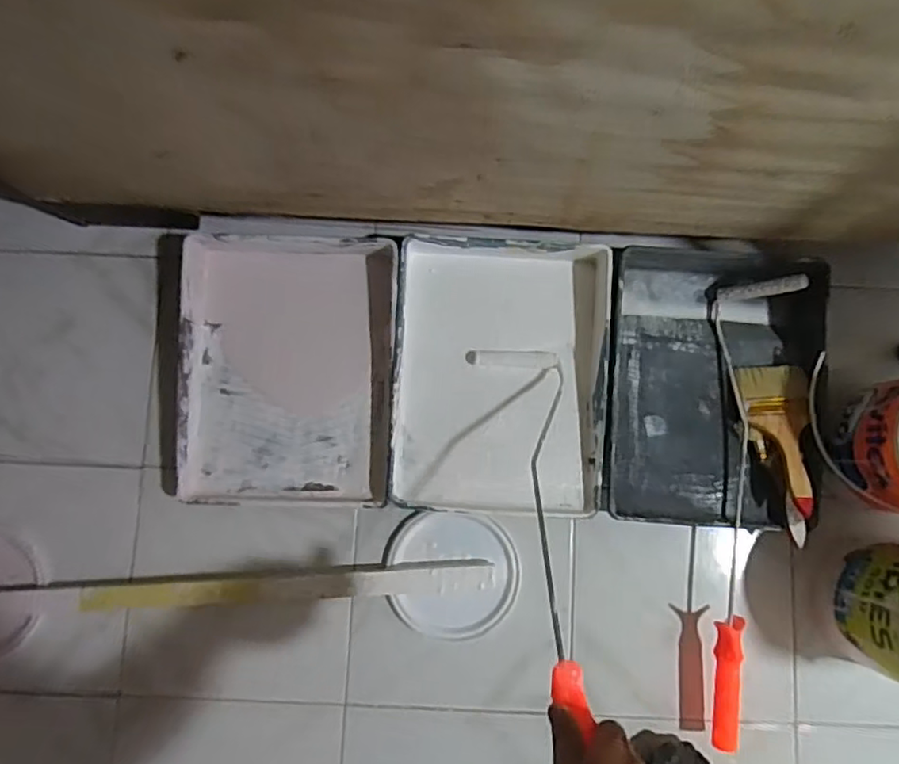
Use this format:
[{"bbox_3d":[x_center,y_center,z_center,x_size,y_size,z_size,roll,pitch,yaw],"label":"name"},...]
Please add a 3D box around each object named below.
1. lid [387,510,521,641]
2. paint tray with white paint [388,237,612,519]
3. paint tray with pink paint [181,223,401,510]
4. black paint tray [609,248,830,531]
[{"bbox_3d":[0.006,0.261,0.835,0.169,0.029,0.163,0,84,0],"label":"lid"},{"bbox_3d":[0.067,-0.006,0.838,0.276,0.060,0.358,3,84,1],"label":"paint tray with white paint"},{"bbox_3d":[-0.214,-0.016,0.840,0.276,0.066,0.351,1,84,1],"label":"paint tray with pink paint"},{"bbox_3d":[0.356,0.004,0.854,0.282,0.087,0.383,5,84,1],"label":"black paint tray"}]

